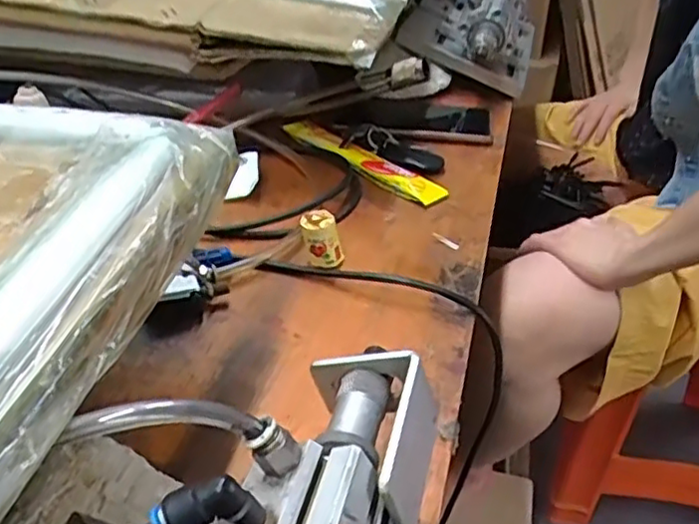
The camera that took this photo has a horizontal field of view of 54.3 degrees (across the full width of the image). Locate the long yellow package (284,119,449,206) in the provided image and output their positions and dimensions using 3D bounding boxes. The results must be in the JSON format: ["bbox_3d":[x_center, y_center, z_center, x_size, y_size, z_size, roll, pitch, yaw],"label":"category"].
[{"bbox_3d":[0.009,-0.100,0.657,0.034,0.017,0.203,-27,43,-33],"label":"long yellow package"}]

